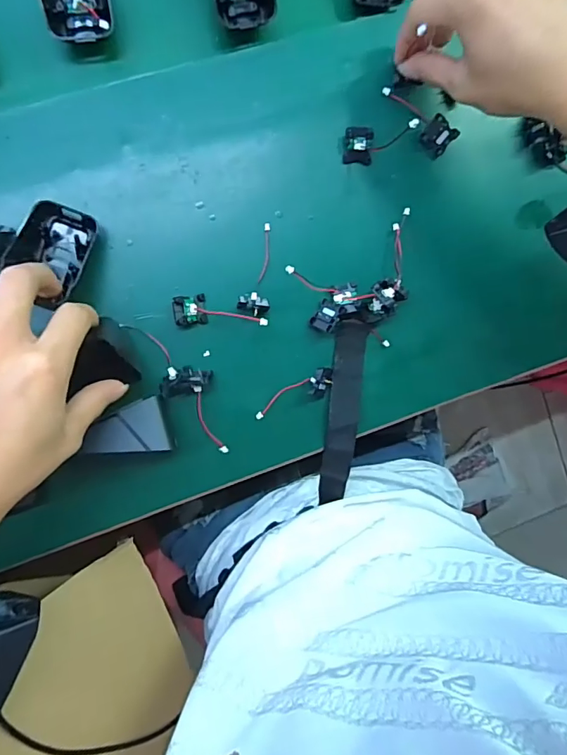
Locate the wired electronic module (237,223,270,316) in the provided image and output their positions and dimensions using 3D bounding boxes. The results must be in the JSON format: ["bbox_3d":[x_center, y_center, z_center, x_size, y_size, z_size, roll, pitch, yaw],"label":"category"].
[{"bbox_3d":[-0.014,-0.079,0.347,0.022,0.018,0.067,16,90,-10],"label":"wired electronic module"}]

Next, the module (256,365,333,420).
[{"bbox_3d":[0.009,0.011,0.362,0.067,0.012,0.018,-24,97,-7],"label":"module"}]

